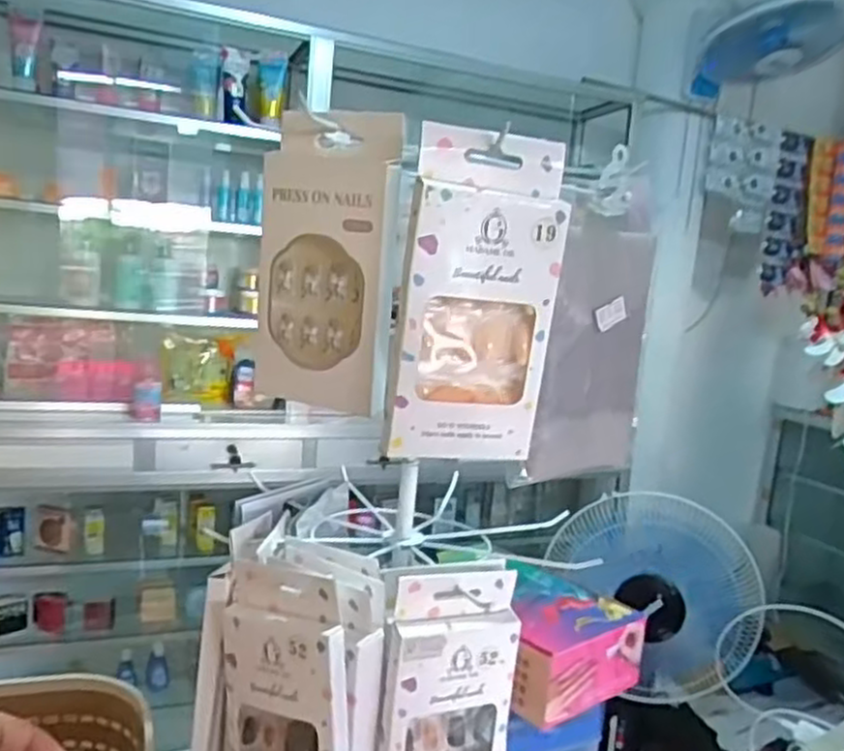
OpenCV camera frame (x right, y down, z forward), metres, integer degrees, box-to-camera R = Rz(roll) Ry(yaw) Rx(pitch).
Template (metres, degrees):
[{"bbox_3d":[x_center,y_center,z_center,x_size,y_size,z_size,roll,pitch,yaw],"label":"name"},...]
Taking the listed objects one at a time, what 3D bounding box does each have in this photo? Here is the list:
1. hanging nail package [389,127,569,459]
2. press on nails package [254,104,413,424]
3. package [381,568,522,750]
[{"bbox_3d":[0.024,-0.034,0.342,0.070,0.144,0.022,4,11,-18],"label":"hanging nail package"},{"bbox_3d":[-0.046,-0.053,0.364,0.071,0.135,0.019,11,9,32],"label":"press on nails package"},{"bbox_3d":[0.014,0.171,0.402,0.072,0.137,0.016,2,9,-23],"label":"package"}]

